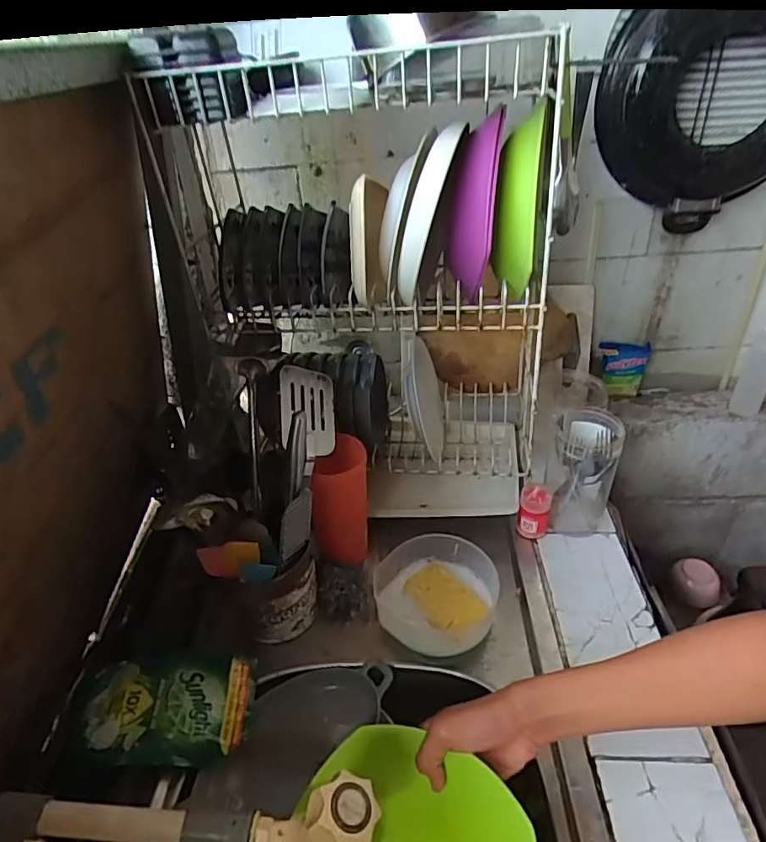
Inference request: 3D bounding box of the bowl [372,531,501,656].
[{"bbox_3d":[0.067,0.218,0.683,0.148,0.075,0.129,-8,35,-7],"label":"bowl"}]

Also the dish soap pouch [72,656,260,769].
[{"bbox_3d":[-0.234,0.317,0.598,0.171,0.052,0.115,-6,34,-3],"label":"dish soap pouch"}]

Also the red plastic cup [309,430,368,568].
[{"bbox_3d":[-0.057,0.109,0.732,0.075,0.181,0.067,-5,34,-3],"label":"red plastic cup"}]

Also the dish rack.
[{"bbox_3d":[-0.034,-0.191,0.781,0.501,0.577,0.321,0,34,5],"label":"dish rack"}]

